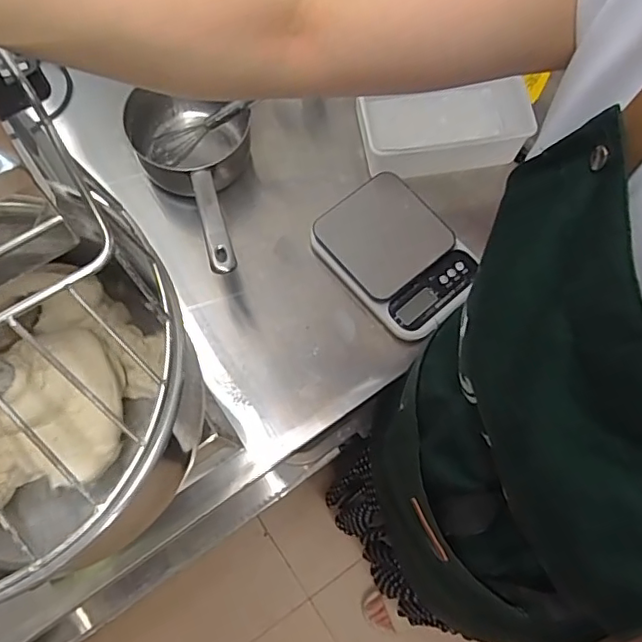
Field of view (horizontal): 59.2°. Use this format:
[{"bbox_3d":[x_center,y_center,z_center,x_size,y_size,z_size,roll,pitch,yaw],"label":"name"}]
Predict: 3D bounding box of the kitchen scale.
[{"bbox_3d":[0.097,-0.082,0.719,0.150,0.040,0.198,-40,76,-14],"label":"kitchen scale"}]

